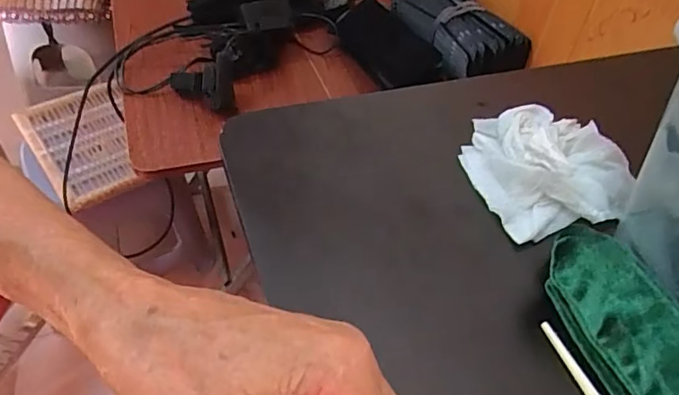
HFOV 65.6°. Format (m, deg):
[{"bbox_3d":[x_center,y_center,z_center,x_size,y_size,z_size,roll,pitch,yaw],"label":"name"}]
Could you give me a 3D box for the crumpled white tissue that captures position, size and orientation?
[{"bbox_3d":[0.140,-0.032,0.365,0.094,0.038,0.115,-10,49,-14],"label":"crumpled white tissue"}]

